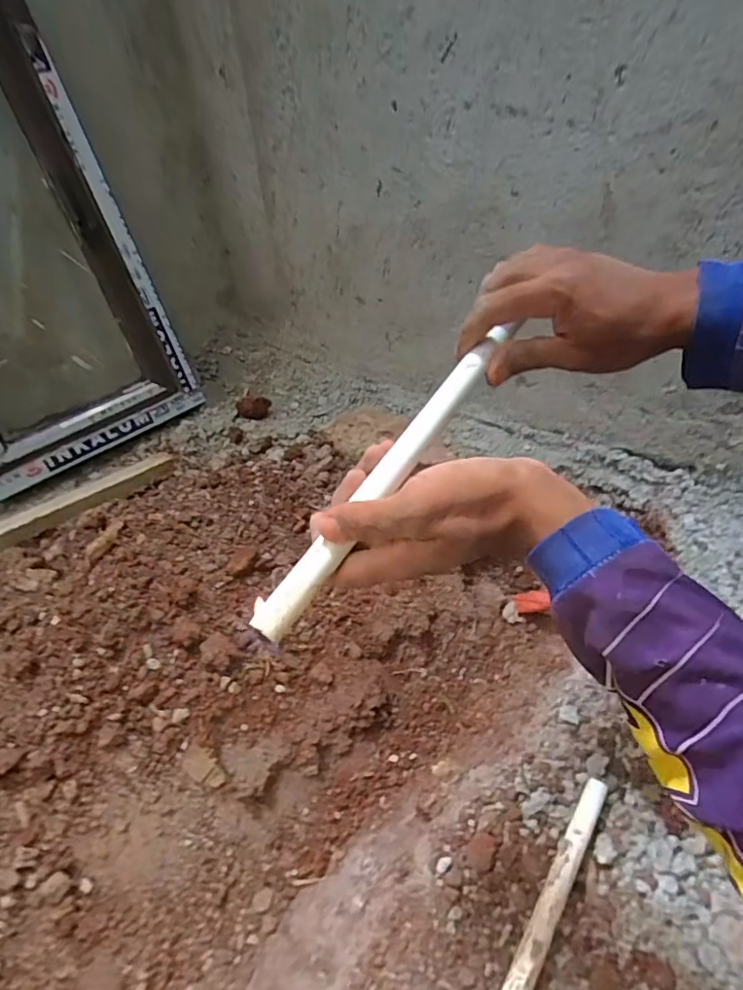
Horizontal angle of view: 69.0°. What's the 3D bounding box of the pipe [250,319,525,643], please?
[{"bbox_3d":[0.018,-0.024,0.352,0.022,0.014,0.275,24,64,31],"label":"pipe"}]

